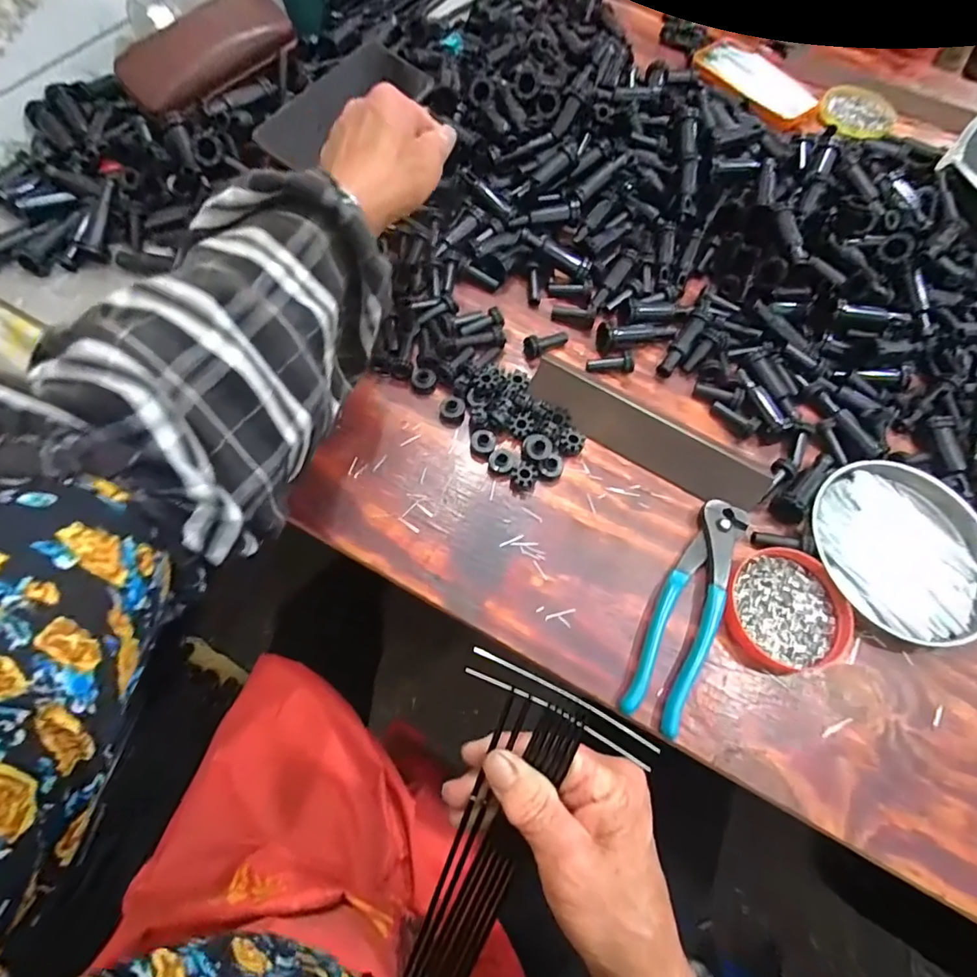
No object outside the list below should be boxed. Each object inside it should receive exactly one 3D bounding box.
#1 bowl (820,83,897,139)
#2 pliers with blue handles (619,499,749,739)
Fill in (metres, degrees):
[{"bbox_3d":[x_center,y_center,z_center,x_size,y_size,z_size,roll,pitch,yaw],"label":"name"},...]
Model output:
[{"bbox_3d":[0.423,-0.431,0.589,0.081,0.019,0.084,2,67,-4],"label":"bowl"},{"bbox_3d":[0.137,0.080,0.346,0.040,0.012,0.162,27,69,8],"label":"pliers with blue handles"}]

